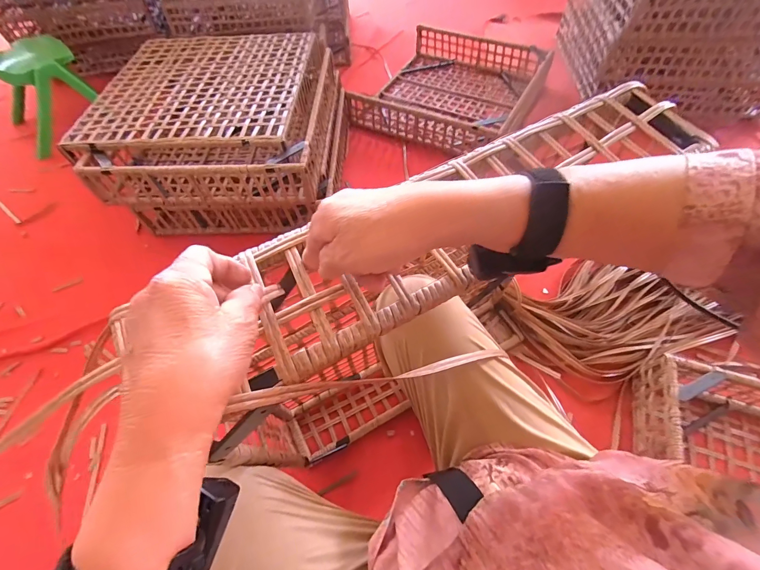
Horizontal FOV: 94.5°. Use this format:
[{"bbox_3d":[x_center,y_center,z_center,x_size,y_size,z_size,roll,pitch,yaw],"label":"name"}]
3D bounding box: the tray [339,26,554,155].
[{"bbox_3d":[0.317,-0.841,1.507,0.622,0.178,0.744,22,61,16],"label":"tray"}]

